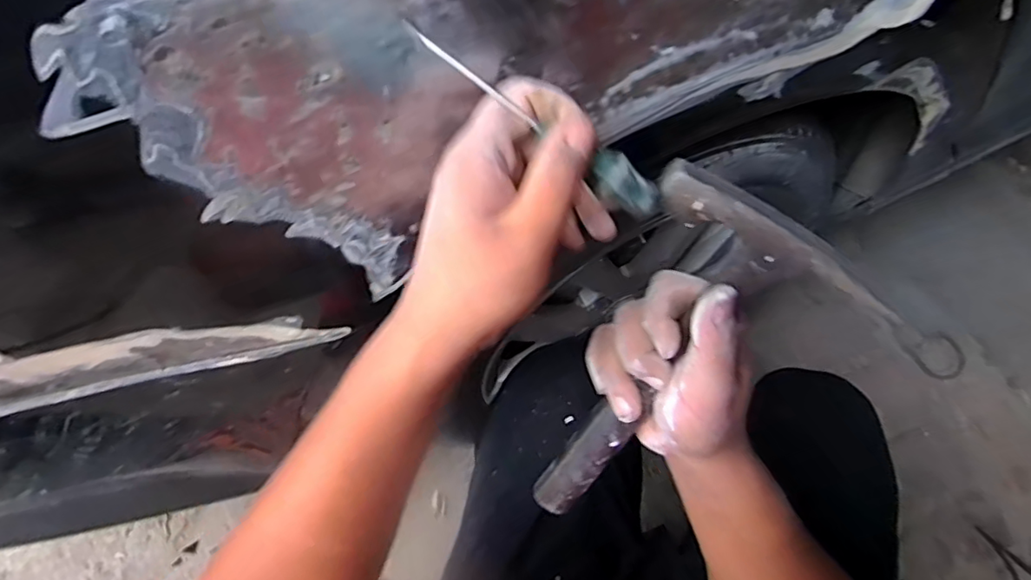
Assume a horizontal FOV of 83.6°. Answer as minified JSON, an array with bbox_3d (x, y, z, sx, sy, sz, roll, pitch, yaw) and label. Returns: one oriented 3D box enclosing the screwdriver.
[{"bbox_3d":[0.008,-0.087,0.290,0.154,0.018,0.017,37,66,4],"label":"screwdriver"}]

